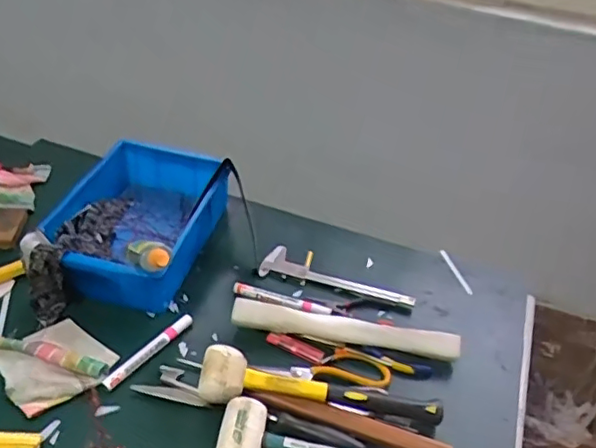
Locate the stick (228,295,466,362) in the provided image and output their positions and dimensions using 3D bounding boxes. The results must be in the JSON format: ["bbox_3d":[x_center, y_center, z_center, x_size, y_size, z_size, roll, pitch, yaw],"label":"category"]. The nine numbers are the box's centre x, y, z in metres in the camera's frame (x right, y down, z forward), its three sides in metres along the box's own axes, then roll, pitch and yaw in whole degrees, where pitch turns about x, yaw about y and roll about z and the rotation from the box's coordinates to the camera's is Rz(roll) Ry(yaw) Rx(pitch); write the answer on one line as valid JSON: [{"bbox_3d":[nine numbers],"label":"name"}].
[{"bbox_3d":[0.062,0.140,0.773,0.295,0.034,0.030,9,39,4],"label":"stick"}]

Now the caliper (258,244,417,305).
[{"bbox_3d":[0.060,0.075,0.875,0.230,0.010,0.068,14,40,10],"label":"caliper"}]

